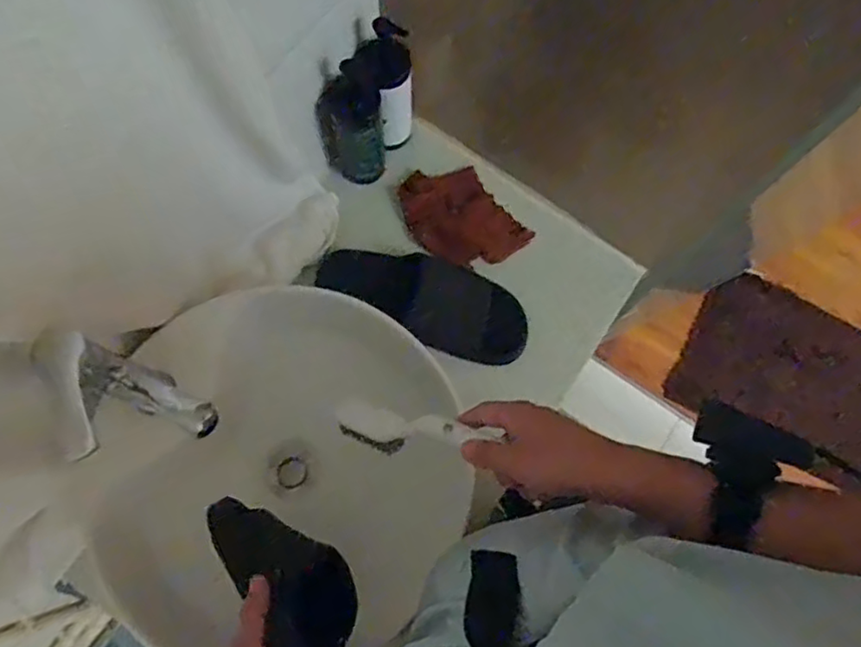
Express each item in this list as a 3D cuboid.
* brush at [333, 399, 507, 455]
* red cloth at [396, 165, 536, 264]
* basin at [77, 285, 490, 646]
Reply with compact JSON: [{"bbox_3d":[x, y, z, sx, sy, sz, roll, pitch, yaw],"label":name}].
[{"bbox_3d":[-0.019,0.098,0.591,0.026,0.198,0.045,25,69,-41],"label":"brush"},{"bbox_3d":[0.041,-0.148,0.868,0.120,0.026,0.166,-37,79,-11],"label":"red cloth"},{"bbox_3d":[-0.179,0.173,0.738,0.422,0.162,0.403,0,75,-2],"label":"basin"}]

